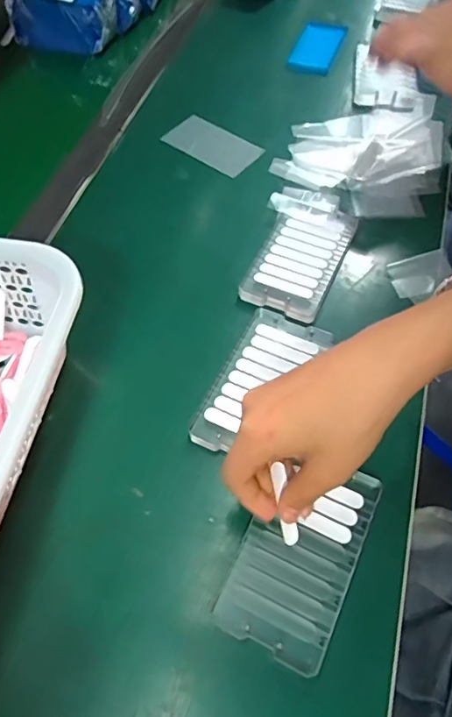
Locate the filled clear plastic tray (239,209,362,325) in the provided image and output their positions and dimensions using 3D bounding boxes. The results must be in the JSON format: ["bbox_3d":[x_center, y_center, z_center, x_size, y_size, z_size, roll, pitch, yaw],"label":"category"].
[{"bbox_3d":[0.066,-0.092,0.455,0.069,0.007,0.126,22,60,14],"label":"filled clear plastic tray"}]

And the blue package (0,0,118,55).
[{"bbox_3d":[-0.218,-0.445,0.665,0.148,0.061,0.058,9,58,6],"label":"blue package"}]

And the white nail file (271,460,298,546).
[{"bbox_3d":[0.037,0.091,0.320,0.010,0.008,0.049,-13,89,-8],"label":"white nail file"}]

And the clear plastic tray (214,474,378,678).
[{"bbox_3d":[0.047,0.120,0.323,0.066,0.015,0.121,23,60,14],"label":"clear plastic tray"}]

